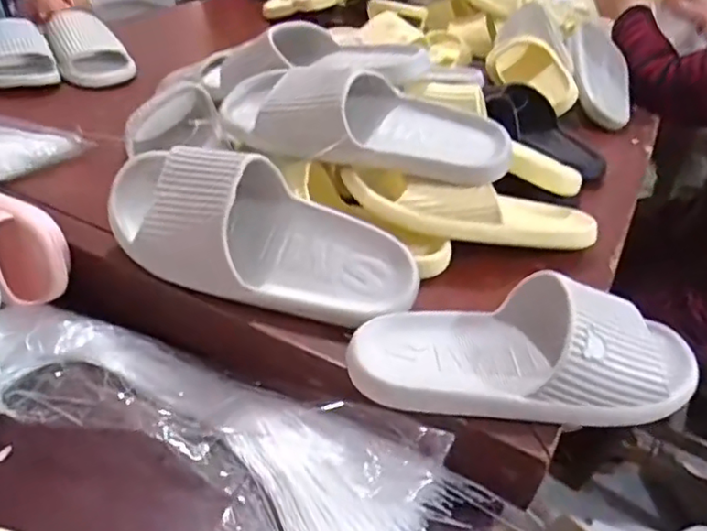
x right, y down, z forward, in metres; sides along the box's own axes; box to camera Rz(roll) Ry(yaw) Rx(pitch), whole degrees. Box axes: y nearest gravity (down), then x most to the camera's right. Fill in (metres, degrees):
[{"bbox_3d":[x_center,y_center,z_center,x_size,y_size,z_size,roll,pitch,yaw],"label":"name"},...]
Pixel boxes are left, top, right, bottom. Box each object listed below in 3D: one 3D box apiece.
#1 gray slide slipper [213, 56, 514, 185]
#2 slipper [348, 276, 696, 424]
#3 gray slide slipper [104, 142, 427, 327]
[{"bbox_3d":[0.012,-0.147,0.593,0.280,0.077,0.089,7,35,1],"label":"gray slide slipper"},{"bbox_3d":[0.137,0.058,0.465,0.273,0.066,0.109,4,36,-4],"label":"slipper"},{"bbox_3d":[-0.084,-0.029,0.508,0.284,0.070,0.116,19,69,4],"label":"gray slide slipper"}]

